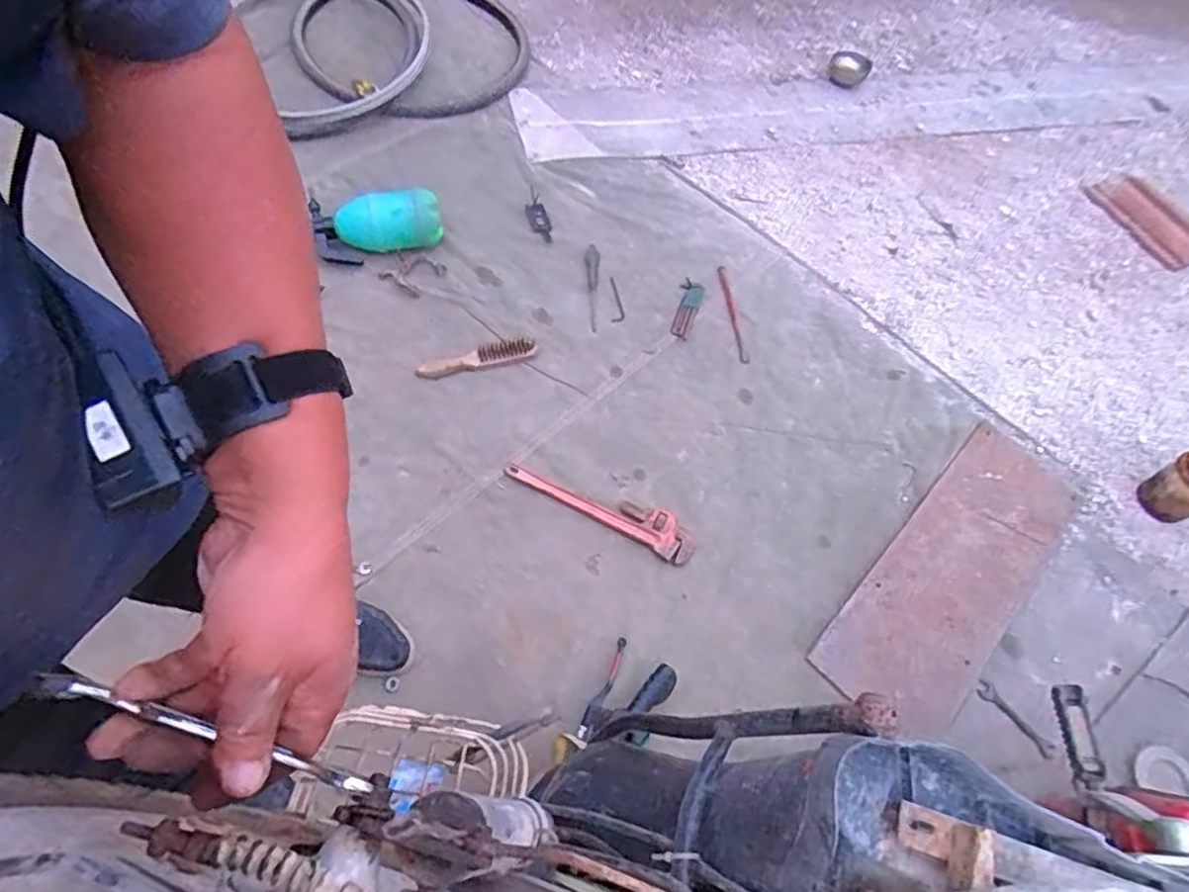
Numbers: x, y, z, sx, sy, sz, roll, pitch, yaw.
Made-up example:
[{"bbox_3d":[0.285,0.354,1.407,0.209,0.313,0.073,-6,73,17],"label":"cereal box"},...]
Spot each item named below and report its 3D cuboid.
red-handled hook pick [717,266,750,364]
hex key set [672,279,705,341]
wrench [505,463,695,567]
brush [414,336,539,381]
[{"bbox_3d":[0.326,-0.310,1.511,0.025,0.022,0.287,-4,63,-6],"label":"red-handled hook pick"},{"bbox_3d":[0.216,-0.317,1.507,0.053,0.014,0.176,17,63,5],"label":"hex key set"},{"bbox_3d":[0.016,0.109,1.267,0.397,0.034,0.083,27,65,10],"label":"wrench"},{"bbox_3d":[-0.250,-0.190,1.380,0.257,0.035,0.063,-14,65,-10],"label":"brush"}]

